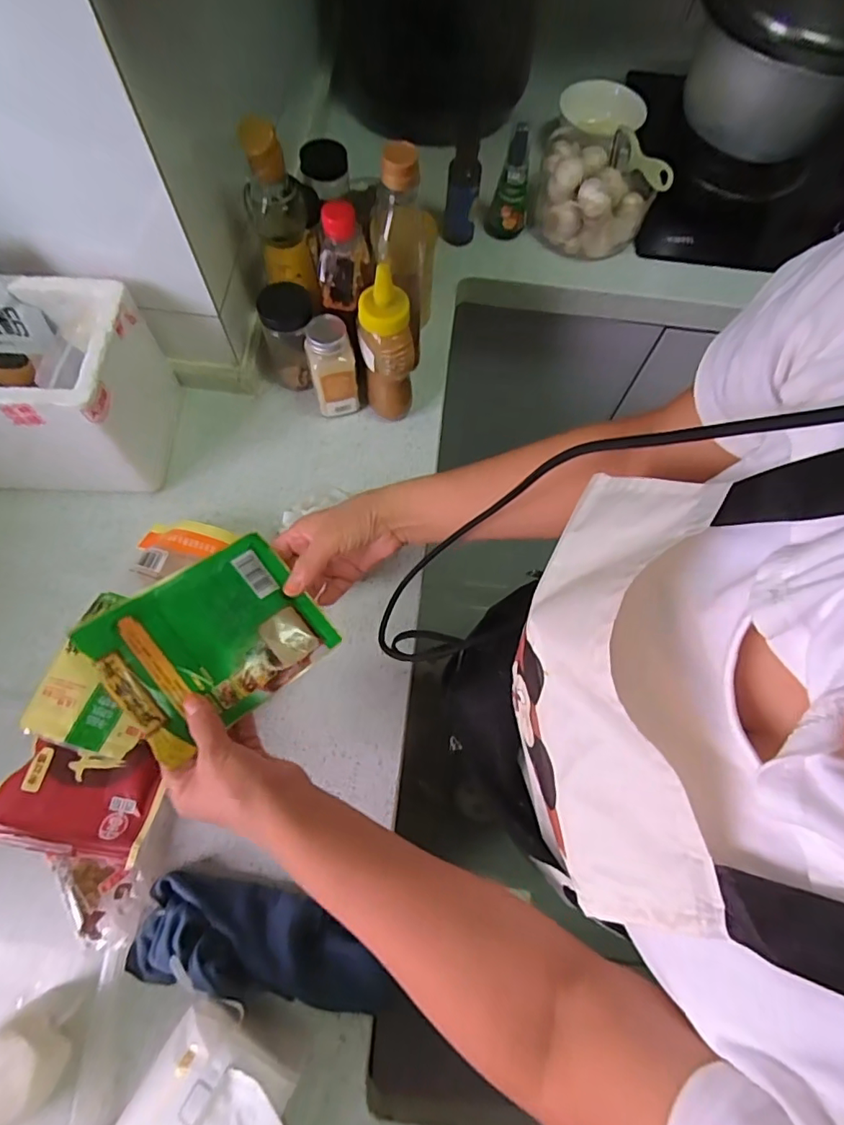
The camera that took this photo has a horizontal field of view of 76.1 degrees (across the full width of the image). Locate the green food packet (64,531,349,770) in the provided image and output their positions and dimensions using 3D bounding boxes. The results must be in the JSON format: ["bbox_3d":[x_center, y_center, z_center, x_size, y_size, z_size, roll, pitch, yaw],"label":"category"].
[{"bbox_3d":[-0.158,0.058,0.417,0.150,0.008,0.119,-35,88,-29],"label":"green food packet"}]

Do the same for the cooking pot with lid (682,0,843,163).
[{"bbox_3d":[0.472,-0.691,0.735,0.224,0.181,0.228,-4,69,-4],"label":"cooking pot with lid"}]

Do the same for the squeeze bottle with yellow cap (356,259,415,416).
[{"bbox_3d":[-0.038,-0.227,0.589,0.056,0.177,0.056,-3,69,-3],"label":"squeeze bottle with yellow cap"}]

